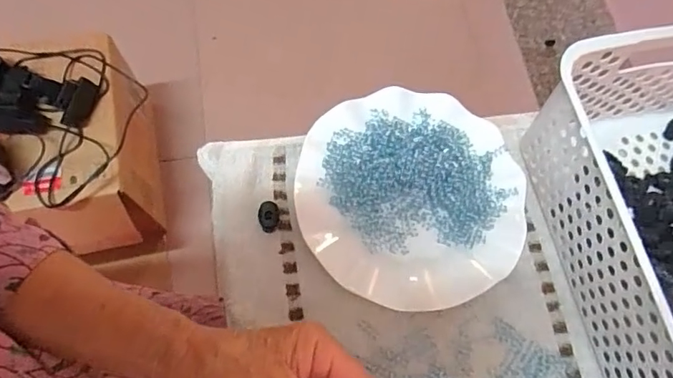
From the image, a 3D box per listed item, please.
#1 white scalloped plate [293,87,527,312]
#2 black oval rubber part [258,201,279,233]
[{"bbox_3d":[0.060,0.004,0.402,0.180,0.030,0.177,1,69,-2],"label":"white scalloped plate"},{"bbox_3d":[-0.055,0.022,0.399,0.017,0.007,0.025,-4,70,-4],"label":"black oval rubber part"}]

